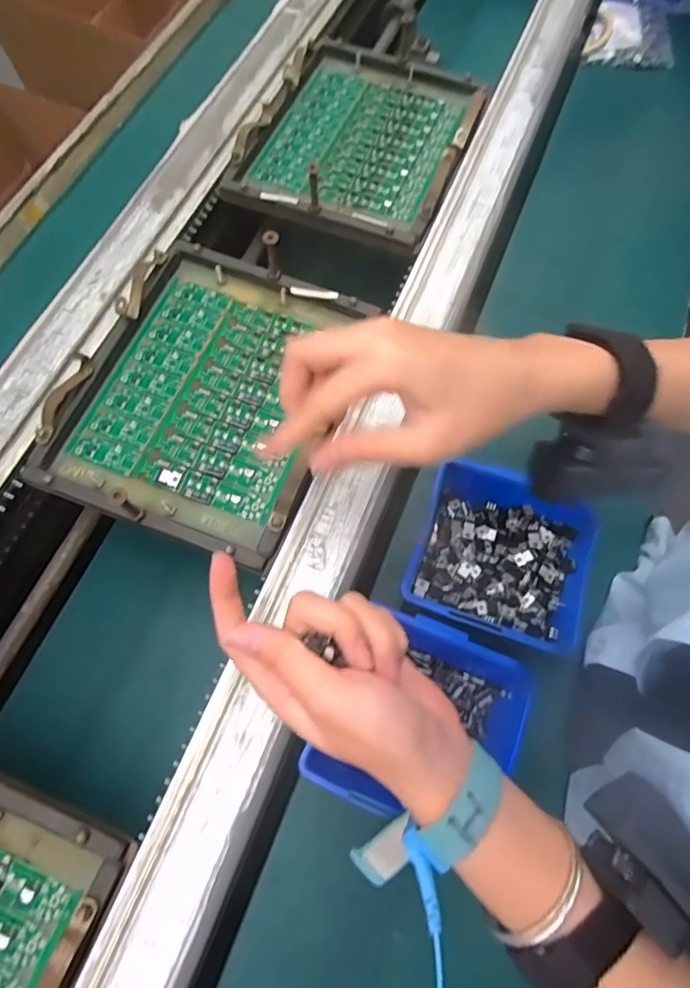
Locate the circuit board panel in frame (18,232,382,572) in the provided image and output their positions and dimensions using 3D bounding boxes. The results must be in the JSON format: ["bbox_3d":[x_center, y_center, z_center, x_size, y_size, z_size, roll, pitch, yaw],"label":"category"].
[{"bbox_3d":[-0.094,-0.078,0.378,0.178,0.030,0.217,19,70,7],"label":"circuit board panel in frame"}]

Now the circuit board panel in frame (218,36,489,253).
[{"bbox_3d":[0.016,-0.321,0.479,0.177,0.026,0.215,21,71,8],"label":"circuit board panel in frame"}]

